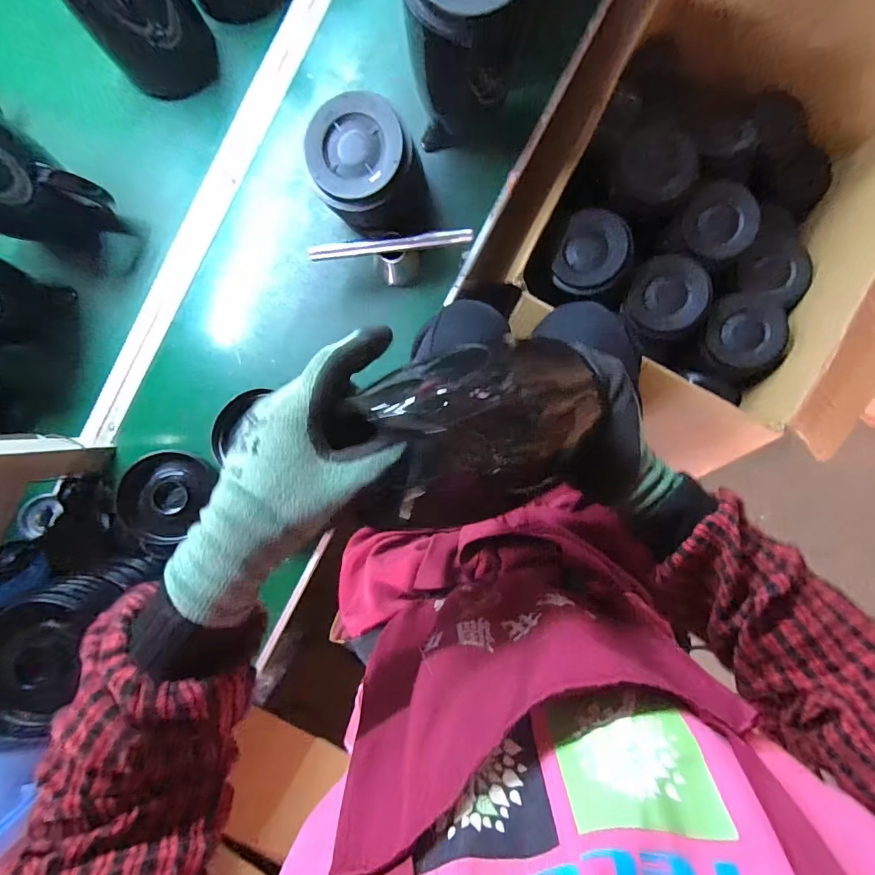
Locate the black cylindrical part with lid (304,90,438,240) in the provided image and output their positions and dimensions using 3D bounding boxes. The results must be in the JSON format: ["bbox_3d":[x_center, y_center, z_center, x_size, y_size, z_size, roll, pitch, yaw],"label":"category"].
[{"bbox_3d":[-0.084,-0.308,0.523,0.113,0.124,0.119,-36,89,2],"label":"black cylindrical part with lid"}]

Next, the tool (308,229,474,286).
[{"bbox_3d":[-0.056,-0.227,0.557,0.193,0.075,0.036,-6,91,2],"label":"tool"}]

